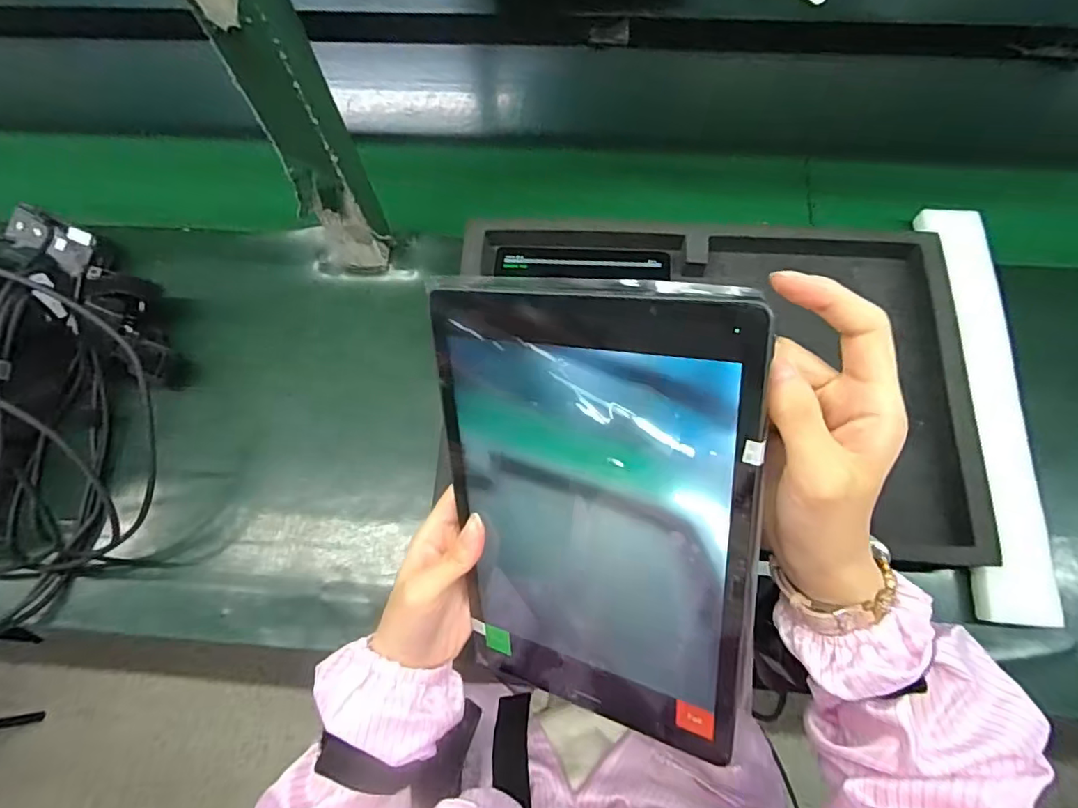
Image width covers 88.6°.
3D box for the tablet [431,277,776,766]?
[{"bbox_3d":[0.027,0.069,0.295,0.162,0.262,0.014,9,23,28],"label":"tablet"}]

